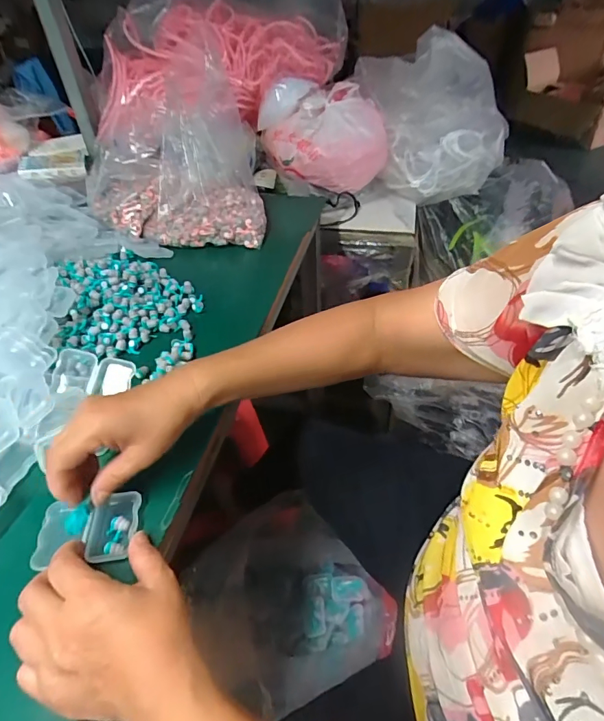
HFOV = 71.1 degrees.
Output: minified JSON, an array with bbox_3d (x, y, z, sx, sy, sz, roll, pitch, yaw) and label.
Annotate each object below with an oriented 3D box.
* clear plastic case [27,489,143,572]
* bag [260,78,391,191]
[{"bbox_3d":[-0.171,0.135,0.337,0.073,0.014,0.054,-7,43,-5],"label":"clear plastic case"},{"bbox_3d":[0.054,-0.460,0.879,0.237,0.157,0.176,-27,48,-24],"label":"bag"}]

